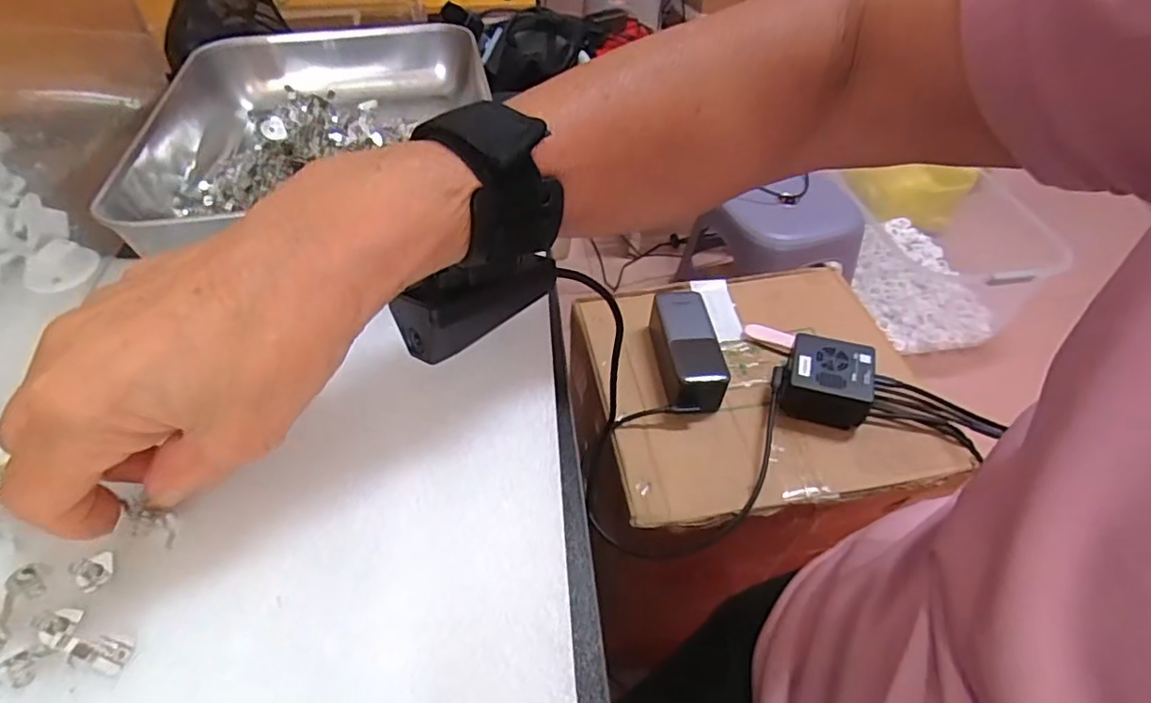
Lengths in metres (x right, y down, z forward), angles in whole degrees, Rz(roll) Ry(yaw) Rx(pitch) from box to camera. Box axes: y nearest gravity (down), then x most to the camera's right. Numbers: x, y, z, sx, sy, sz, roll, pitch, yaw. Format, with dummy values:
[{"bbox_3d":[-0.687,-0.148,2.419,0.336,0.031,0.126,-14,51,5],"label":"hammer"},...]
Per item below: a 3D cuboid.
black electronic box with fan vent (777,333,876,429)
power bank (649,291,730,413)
[{"bbox_3d":[0.252,0.029,0.595,0.077,0.055,0.073,16,50,13],"label":"black electronic box with fan vent"},{"bbox_3d":[0.114,-0.004,0.619,0.055,0.047,0.145,-4,48,-5],"label":"power bank"}]

